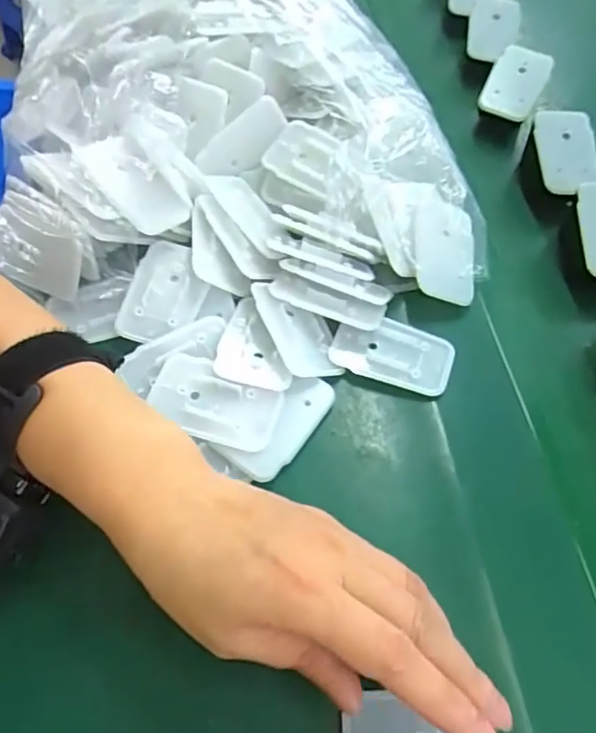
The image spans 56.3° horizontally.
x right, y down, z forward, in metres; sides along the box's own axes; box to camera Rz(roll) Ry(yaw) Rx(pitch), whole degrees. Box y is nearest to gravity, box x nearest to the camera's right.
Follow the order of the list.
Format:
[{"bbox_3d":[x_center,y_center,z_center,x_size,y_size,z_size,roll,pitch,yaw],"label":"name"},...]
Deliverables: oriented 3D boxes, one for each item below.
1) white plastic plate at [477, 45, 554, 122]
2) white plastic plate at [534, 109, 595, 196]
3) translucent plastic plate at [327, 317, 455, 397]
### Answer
[{"bbox_3d":[0.171,-0.223,0.439,0.042,0.011,0.055,26,88,6],"label":"white plastic plate"},{"bbox_3d":[0.196,-0.154,0.399,0.045,0.010,0.062,-6,88,-6],"label":"white plastic plate"},{"bbox_3d":[0.055,-0.009,0.326,0.068,0.008,0.041,18,59,7],"label":"translucent plastic plate"}]

